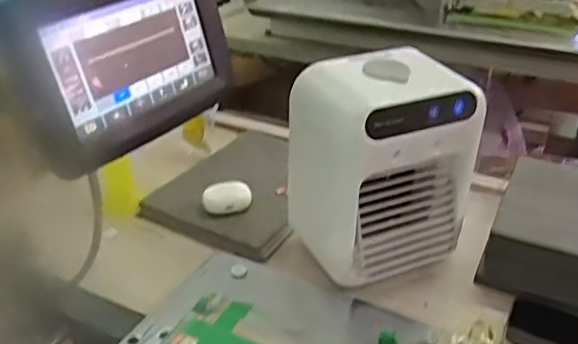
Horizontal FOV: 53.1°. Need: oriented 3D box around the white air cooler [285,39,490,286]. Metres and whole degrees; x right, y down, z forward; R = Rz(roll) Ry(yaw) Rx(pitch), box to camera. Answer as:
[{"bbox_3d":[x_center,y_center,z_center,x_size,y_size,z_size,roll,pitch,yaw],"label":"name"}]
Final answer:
[{"bbox_3d":[0.093,0.001,0.589,0.157,0.219,0.110,-14,32,-20],"label":"white air cooler"}]

